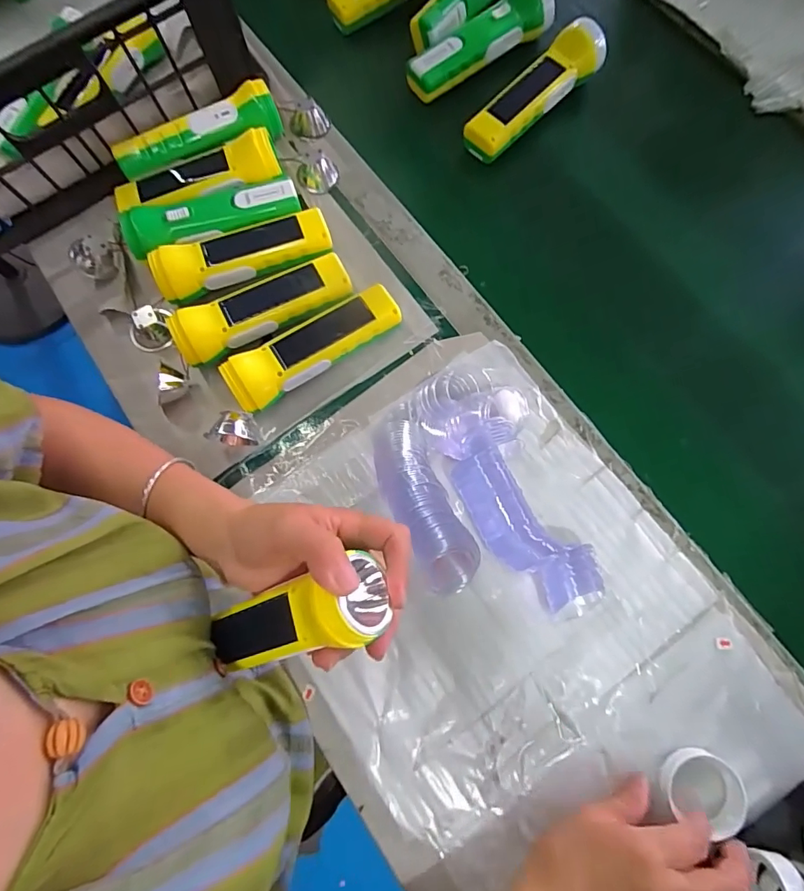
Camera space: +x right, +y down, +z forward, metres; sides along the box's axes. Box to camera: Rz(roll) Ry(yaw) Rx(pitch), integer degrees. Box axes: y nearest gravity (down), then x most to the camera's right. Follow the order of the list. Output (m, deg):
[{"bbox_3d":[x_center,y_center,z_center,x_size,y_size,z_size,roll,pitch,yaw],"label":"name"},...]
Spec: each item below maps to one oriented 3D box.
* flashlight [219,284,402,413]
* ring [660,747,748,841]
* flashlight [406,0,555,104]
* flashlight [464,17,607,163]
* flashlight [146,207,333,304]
[{"bbox_3d":[-0.078,-0.086,0.430,0.159,0.042,0.045,-34,77,-7],"label":"flashlight"},{"bbox_3d":[0.217,0.246,0.345,0.054,0.012,0.050,0,73,2],"label":"ring"},{"bbox_3d":[0.084,-0.441,0.526,0.172,0.050,0.044,-33,77,-7],"label":"flashlight"},{"bbox_3d":[0.144,-0.372,0.505,0.051,0.047,0.182,41,80,10],"label":"flashlight"},{"bbox_3d":[-0.149,-0.178,0.456,0.162,0.043,0.050,-20,76,-4],"label":"flashlight"}]

